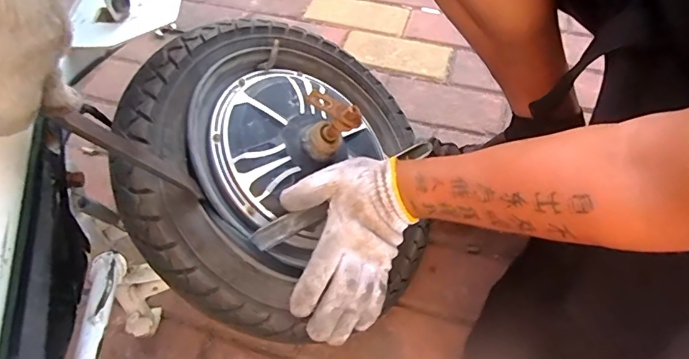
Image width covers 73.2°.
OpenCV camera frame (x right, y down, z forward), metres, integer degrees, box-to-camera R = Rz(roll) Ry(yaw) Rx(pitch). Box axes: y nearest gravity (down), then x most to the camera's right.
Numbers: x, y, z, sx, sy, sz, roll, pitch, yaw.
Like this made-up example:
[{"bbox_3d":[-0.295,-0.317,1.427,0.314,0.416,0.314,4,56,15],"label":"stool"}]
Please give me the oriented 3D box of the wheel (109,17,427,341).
[{"bbox_3d":[-0.047,-0.025,0.503,0.368,0.153,0.343,-31,83,-41],"label":"wheel"}]

